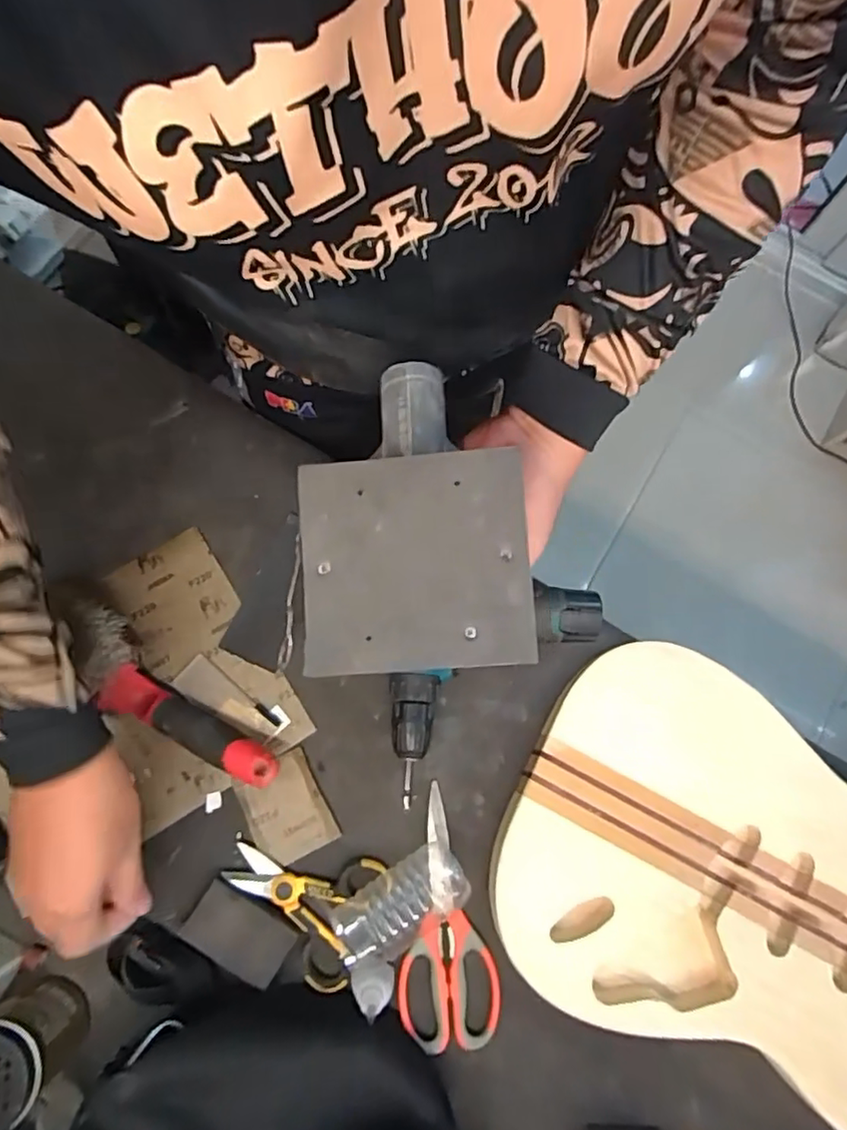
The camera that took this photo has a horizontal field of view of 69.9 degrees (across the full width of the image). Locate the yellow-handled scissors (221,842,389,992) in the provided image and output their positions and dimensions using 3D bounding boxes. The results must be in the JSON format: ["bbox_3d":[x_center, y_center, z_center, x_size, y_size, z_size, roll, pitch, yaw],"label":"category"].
[{"bbox_3d":[-0.105,0.279,0.510,0.127,0.024,0.102,26,77,4],"label":"yellow-handled scissors"}]

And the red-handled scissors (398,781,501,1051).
[{"bbox_3d":[0.023,0.298,0.519,0.081,0.013,0.197,2,76,-1],"label":"red-handled scissors"}]

